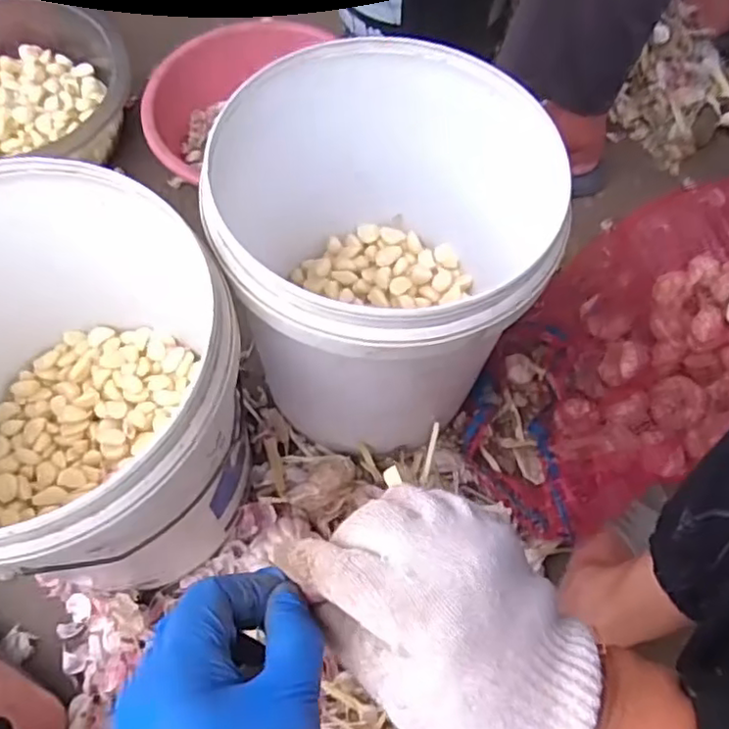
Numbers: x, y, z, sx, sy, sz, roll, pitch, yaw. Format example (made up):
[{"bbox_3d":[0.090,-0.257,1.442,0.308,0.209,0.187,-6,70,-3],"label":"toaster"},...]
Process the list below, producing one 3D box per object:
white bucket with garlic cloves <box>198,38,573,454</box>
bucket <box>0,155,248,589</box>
[{"bbox_3d":[0.011,-0.085,0.681,0.278,0.347,0.296,1,62,-3],"label":"white bucket with garlic cloves"},{"bbox_3d":[-0.270,0.052,0.612,0.291,0.353,0.312,1,62,-3],"label":"bucket"}]

